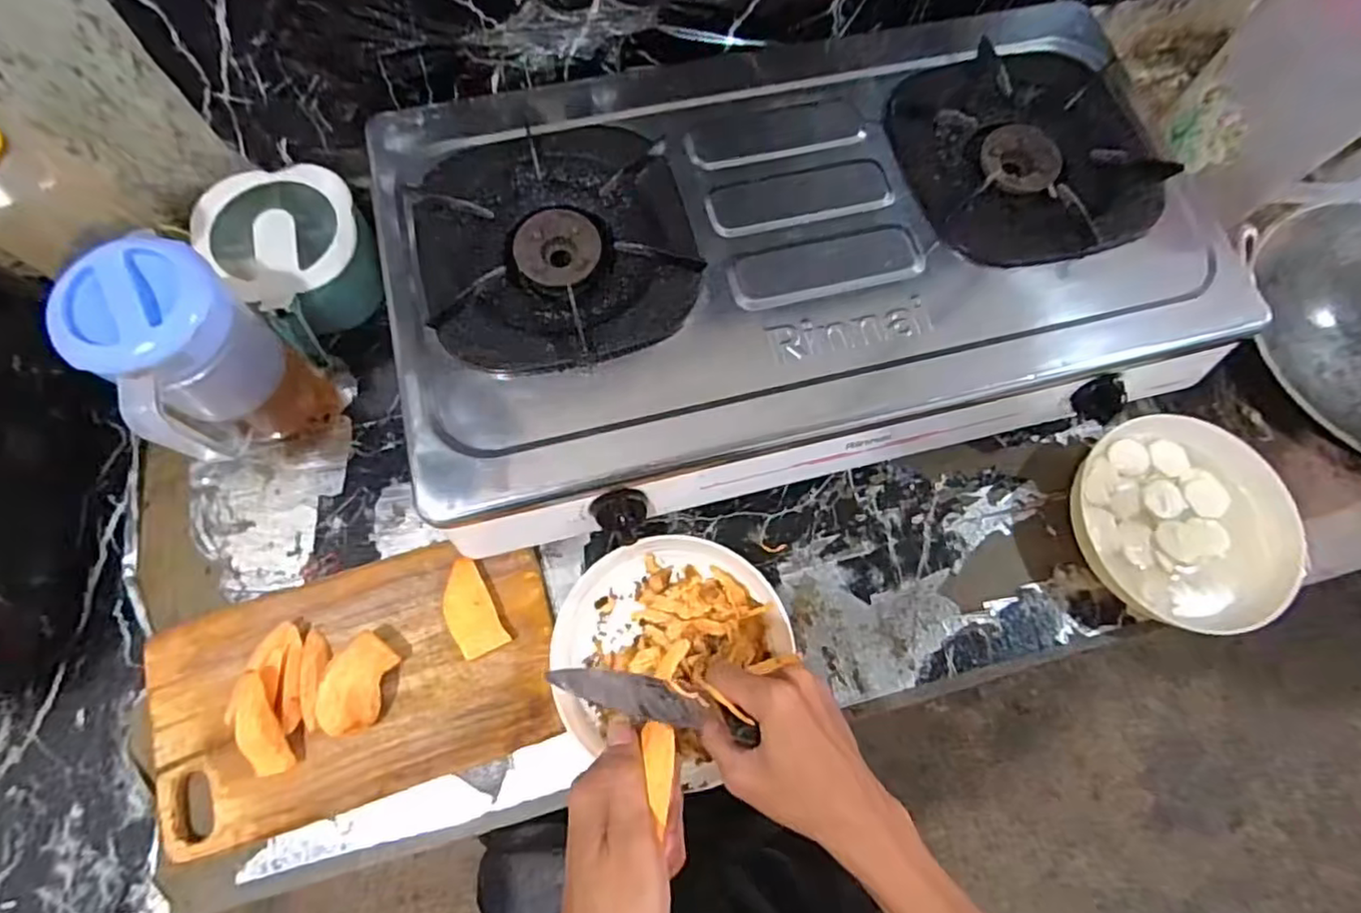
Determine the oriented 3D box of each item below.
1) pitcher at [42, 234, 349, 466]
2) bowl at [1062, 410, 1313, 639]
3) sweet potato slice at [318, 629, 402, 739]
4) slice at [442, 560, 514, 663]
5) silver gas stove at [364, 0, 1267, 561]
[{"bbox_3d":[-0.371,-0.068,0.508,0.090,0.184,0.110,35,74,8],"label":"pitcher"},{"bbox_3d":[0.436,0.059,0.565,0.168,0.047,0.182,1,72,-2],"label":"bowl"},{"bbox_3d":[-0.248,0.176,0.497,0.038,0.045,0.072,14,72,2],"label":"sweet potato slice"},{"bbox_3d":[-0.172,0.126,0.530,0.037,0.021,0.077,-27,75,-11],"label":"slice"},{"bbox_3d":[0.091,-0.190,0.568,0.656,0.114,0.401,-13,73,-6],"label":"silver gas stove"}]

